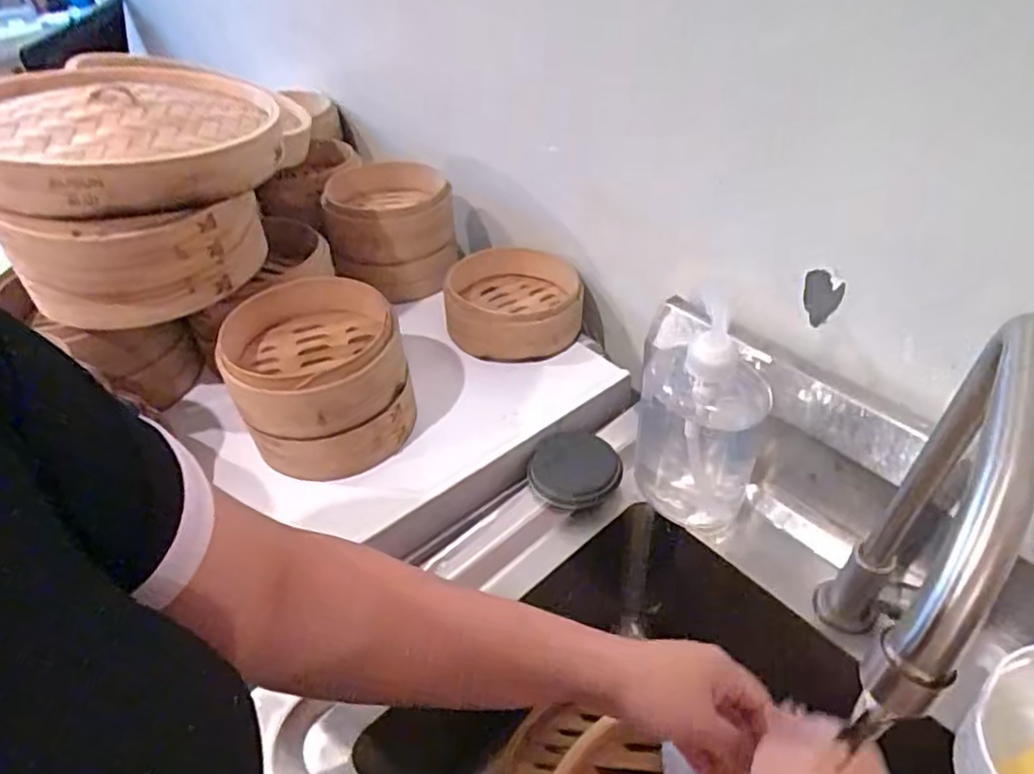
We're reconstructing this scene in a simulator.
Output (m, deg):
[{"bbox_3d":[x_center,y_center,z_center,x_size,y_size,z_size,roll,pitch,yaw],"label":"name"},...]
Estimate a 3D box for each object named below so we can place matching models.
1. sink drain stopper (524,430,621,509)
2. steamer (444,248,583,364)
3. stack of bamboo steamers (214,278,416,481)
[{"bbox_3d":[0.051,0.075,0.569,0.080,0.012,0.067,-23,64,-10],"label":"sink drain stopper"},{"bbox_3d":[-0.003,-0.091,0.679,0.136,0.058,0.142,-1,43,3],"label":"steamer"},{"bbox_3d":[-0.169,-0.007,0.561,0.132,0.117,0.150,-17,45,-13],"label":"stack of bamboo steamers"}]

